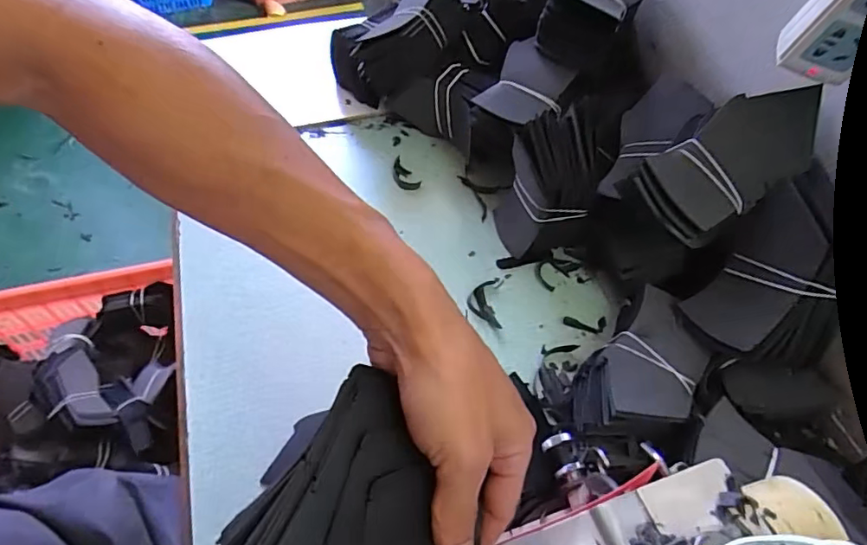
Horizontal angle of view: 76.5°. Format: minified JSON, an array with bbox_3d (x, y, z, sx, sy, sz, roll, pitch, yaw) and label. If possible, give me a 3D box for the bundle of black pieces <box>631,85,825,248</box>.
[{"bbox_3d":[0.238,-0.089,0.447,0.125,0.077,0.076,-29,60,-19],"label":"bundle of black pieces"}]

